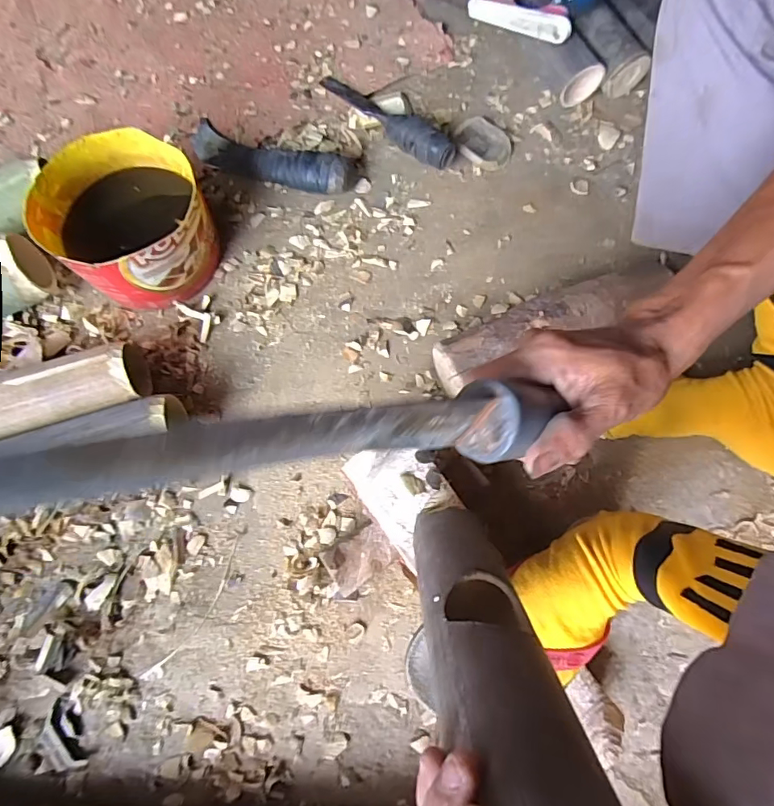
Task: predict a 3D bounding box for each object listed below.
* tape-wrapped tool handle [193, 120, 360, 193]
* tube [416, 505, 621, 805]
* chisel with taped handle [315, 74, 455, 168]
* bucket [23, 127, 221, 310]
[{"bbox_3d":[-0.137,-0.292,0.572,0.209,0.037,0.062,20,76,5],"label":"tape-wrapped tool handle"},{"bbox_3d":[0.050,0.125,0.243,0.054,0.261,0.055,-5,103,-1],"label":"tube"},{"bbox_3d":[0.004,-0.349,0.584,0.203,0.039,0.046,43,79,10],"label":"chisel with taped handle"},{"bbox_3d":[-0.261,-0.188,0.512,0.150,0.094,0.150,0,75,0],"label":"bucket"}]

